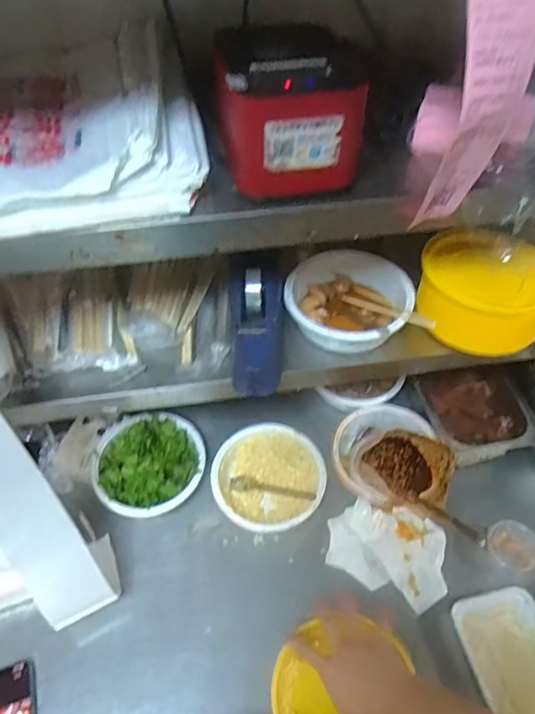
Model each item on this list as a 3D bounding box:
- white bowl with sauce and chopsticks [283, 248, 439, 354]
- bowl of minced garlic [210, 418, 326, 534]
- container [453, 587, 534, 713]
[{"bbox_3d":[0.113,-0.074,0.721,0.169,0.062,0.171,-1,51,1],"label":"white bowl with sauce and chopsticks"},{"bbox_3d":[0.003,0.187,0.813,0.167,0.051,0.163,-1,51,1],"label":"bowl of minced garlic"},{"bbox_3d":[0.314,0.383,0.654,0.111,0.041,0.163,-9,51,-6],"label":"container"}]

